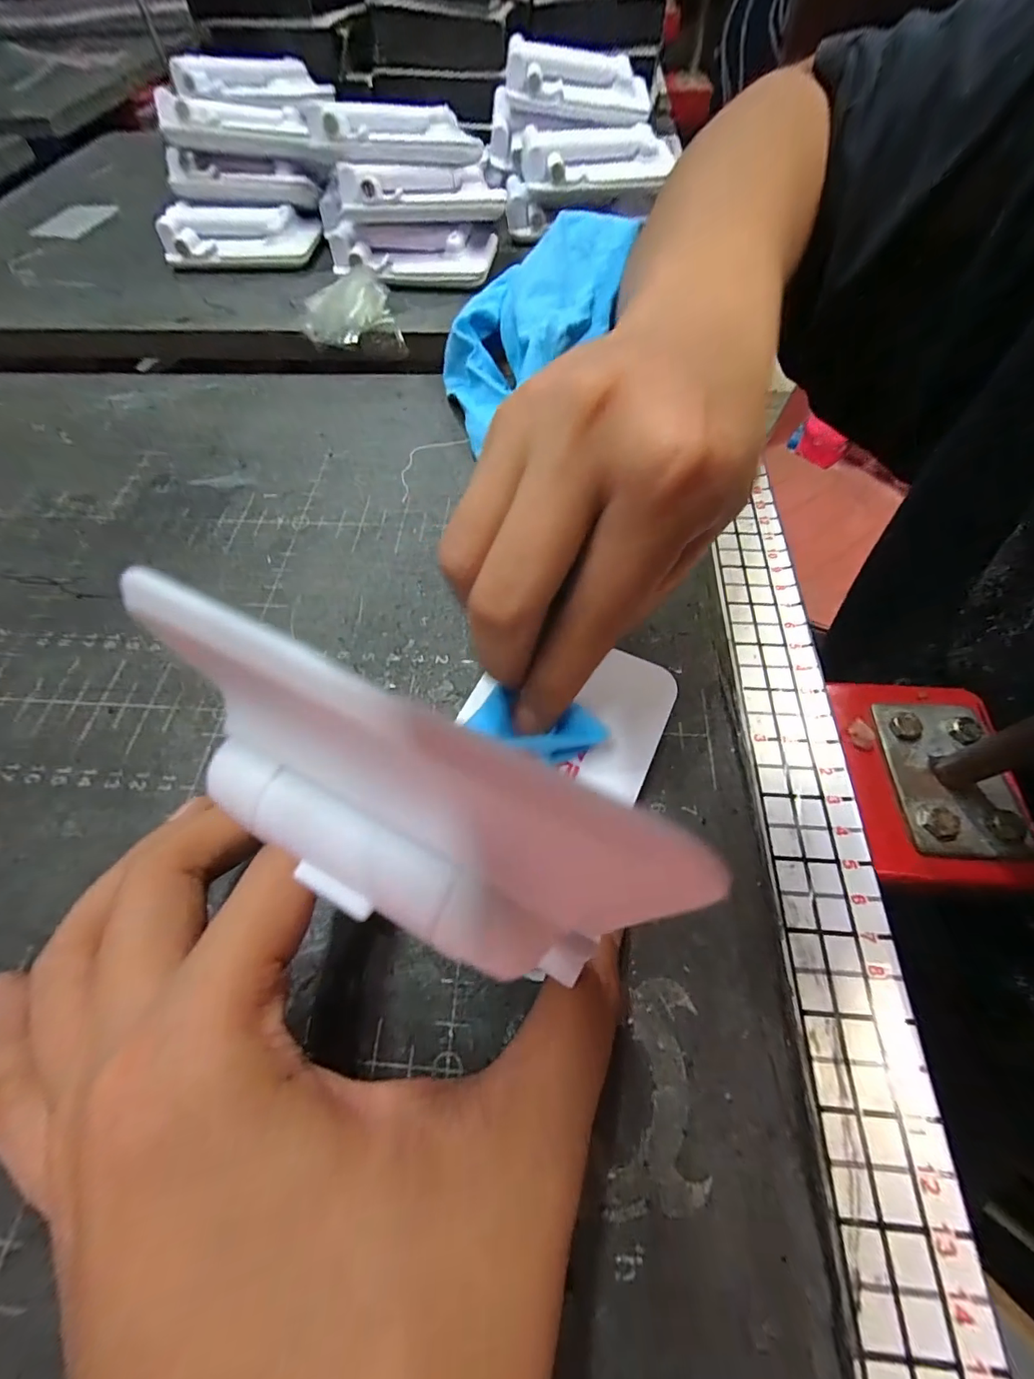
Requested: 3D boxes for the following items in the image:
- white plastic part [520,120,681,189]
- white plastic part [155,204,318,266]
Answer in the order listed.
[{"bbox_3d":[0.057,-0.373,0.324,0.104,0.028,0.040,-4,63,1],"label":"white plastic part"},{"bbox_3d":[-0.202,-0.331,0.335,0.111,0.023,0.048,-3,63,1],"label":"white plastic part"}]

